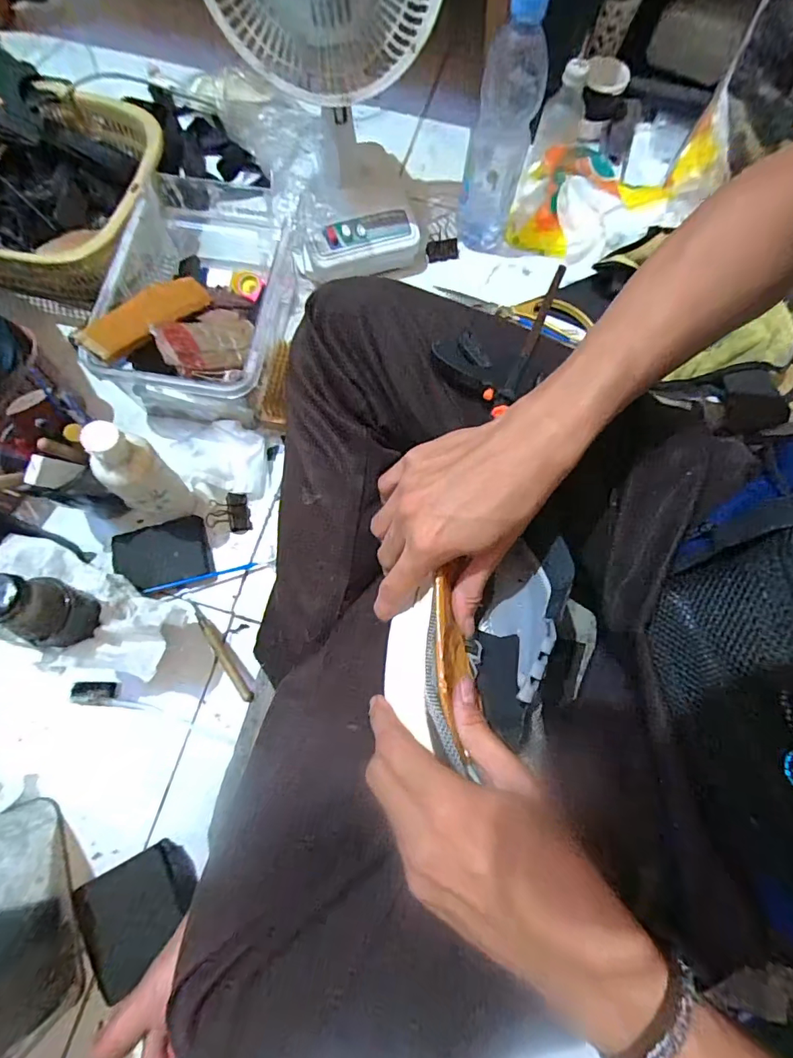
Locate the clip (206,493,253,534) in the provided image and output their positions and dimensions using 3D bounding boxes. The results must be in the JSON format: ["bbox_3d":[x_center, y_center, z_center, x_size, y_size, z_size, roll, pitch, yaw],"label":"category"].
[{"bbox_3d":[-0.182,-0.018,0.498,0.047,0.030,0.040,-7,74,-4],"label":"clip"}]

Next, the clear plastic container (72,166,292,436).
[{"bbox_3d":[-0.205,-0.251,0.525,0.190,0.108,0.260,3,73,-1],"label":"clear plastic container"}]

